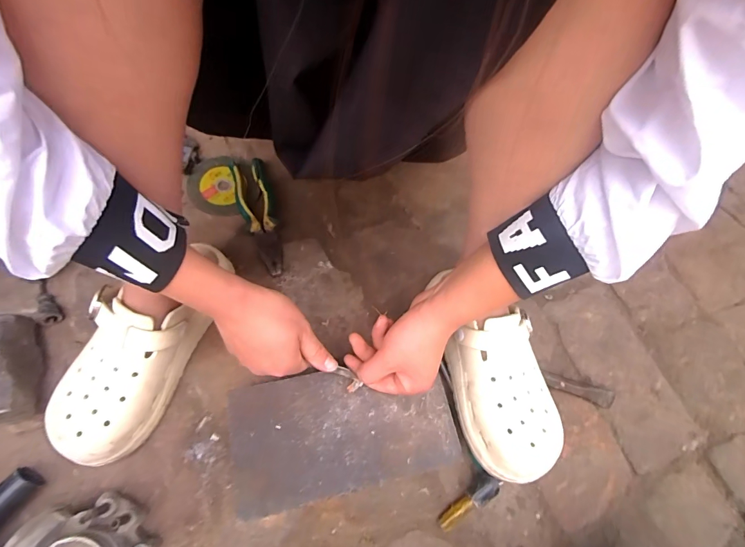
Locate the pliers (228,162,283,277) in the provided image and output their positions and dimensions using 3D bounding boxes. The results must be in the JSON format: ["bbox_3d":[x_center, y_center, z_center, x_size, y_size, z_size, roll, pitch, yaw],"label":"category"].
[{"bbox_3d":[-0.162,-0.083,0.536,0.050,0.021,0.189,-13,67,-13],"label":"pliers"}]

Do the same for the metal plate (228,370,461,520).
[{"bbox_3d":[-0.029,0.157,0.383,0.220,0.004,0.114,-8,67,-11],"label":"metal plate"}]

